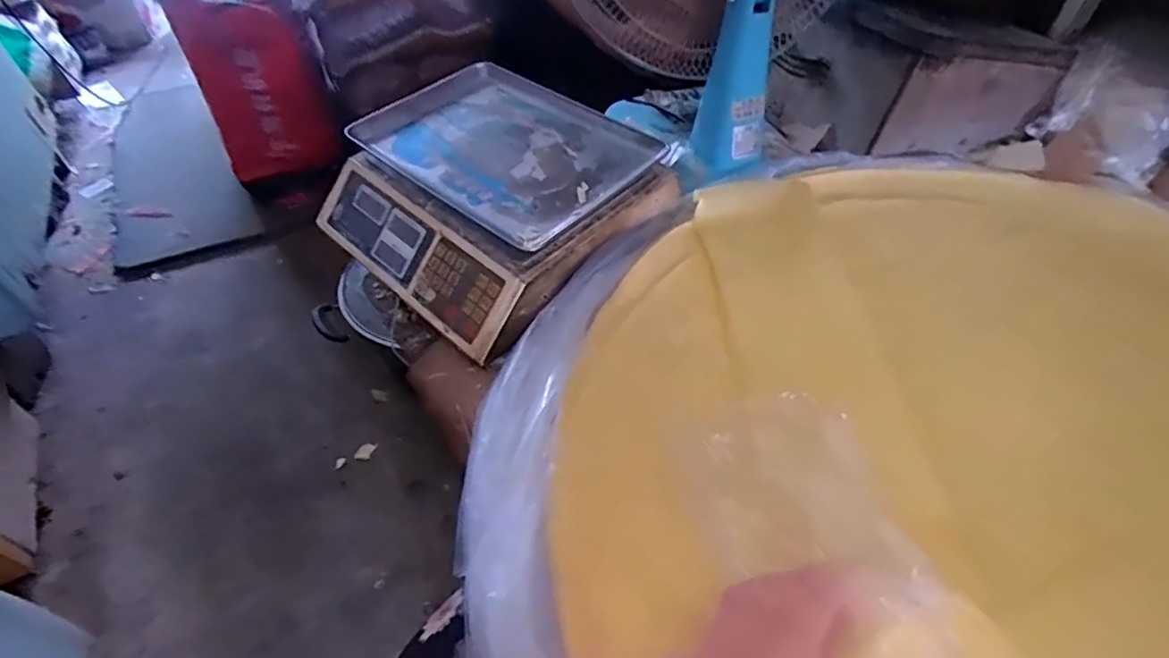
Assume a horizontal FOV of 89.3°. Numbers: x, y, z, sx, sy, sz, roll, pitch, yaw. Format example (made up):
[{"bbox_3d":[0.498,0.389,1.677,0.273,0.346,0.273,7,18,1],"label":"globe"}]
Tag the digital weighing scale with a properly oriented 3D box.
[{"bbox_3d":[-0.113,-0.167,0.704,0.328,0.097,0.306,35,57,27],"label":"digital weighing scale"}]

